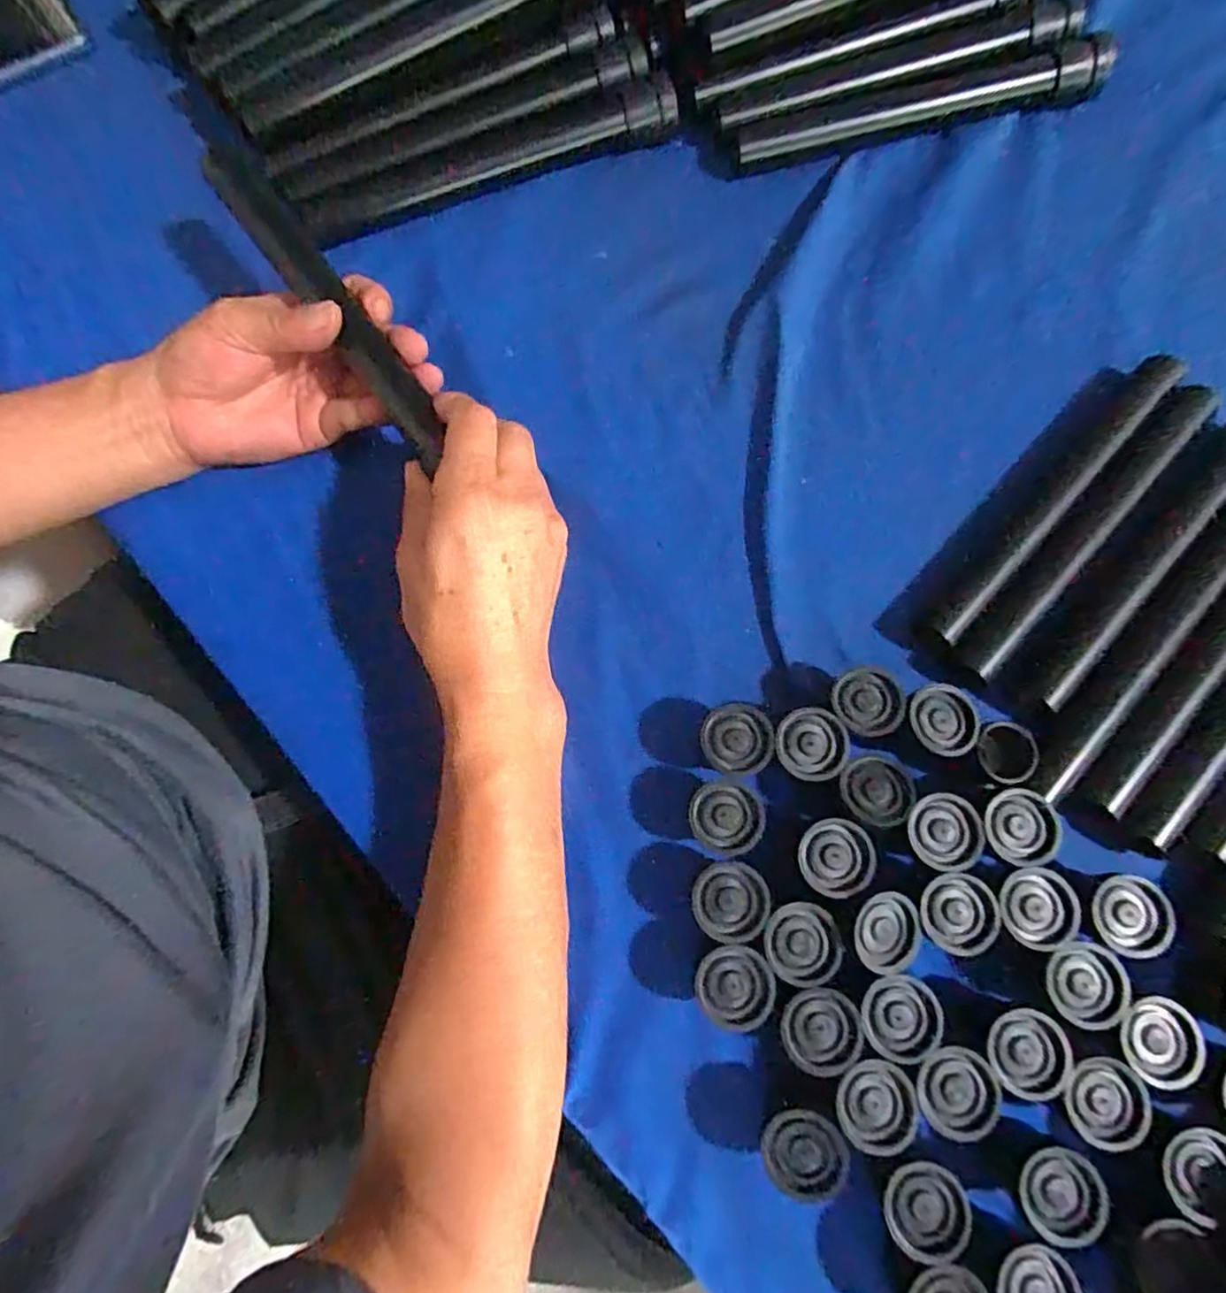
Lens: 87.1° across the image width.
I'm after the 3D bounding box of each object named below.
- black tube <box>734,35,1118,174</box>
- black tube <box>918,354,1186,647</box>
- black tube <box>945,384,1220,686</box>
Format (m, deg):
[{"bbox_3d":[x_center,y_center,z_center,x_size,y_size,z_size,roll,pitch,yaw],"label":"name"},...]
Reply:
[{"bbox_3d":[0.203,-0.357,0.425,0.250,0.023,0.033,-12,77,-2],"label":"black tube"},{"bbox_3d":[0.249,-0.085,0.369,0.019,0.022,0.227,43,81,9],"label":"black tube"},{"bbox_3d":[0.260,-0.064,0.362,0.024,0.023,0.224,43,81,9],"label":"black tube"}]

